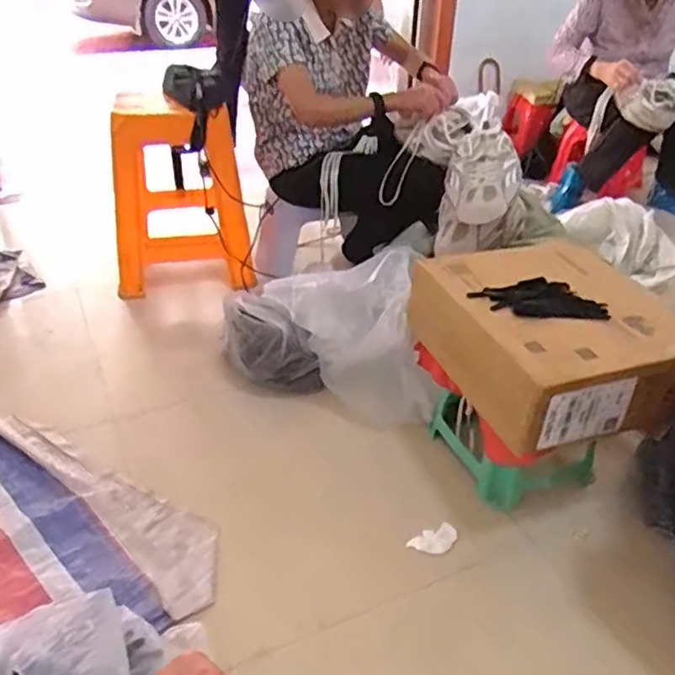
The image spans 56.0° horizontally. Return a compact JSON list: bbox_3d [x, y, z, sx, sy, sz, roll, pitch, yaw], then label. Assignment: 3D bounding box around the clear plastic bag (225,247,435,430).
[{"bbox_3d":[-0.038,0.021,1.290,0.450,0.320,0.210,2,33,1],"label":"clear plastic bag"}]

